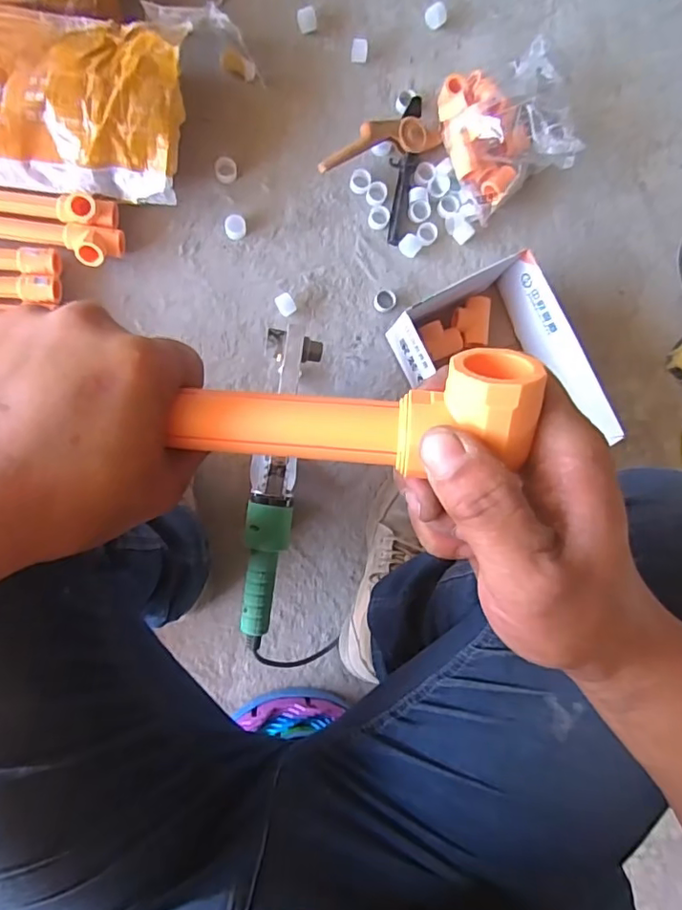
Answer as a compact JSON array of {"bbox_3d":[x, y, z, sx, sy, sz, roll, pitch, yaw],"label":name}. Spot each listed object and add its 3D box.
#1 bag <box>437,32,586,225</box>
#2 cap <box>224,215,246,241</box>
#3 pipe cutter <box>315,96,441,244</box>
[{"bbox_3d":[0.230,-0.452,0.766,0.165,0.100,0.205,-17,90,-7],"label":"bag"},{"bbox_3d":[-0.143,-0.310,0.750,0.028,0.012,0.030,-8,89,-7],"label":"cap"},{"bbox_3d":[0.078,-0.412,0.770,0.132,0.048,0.182,37,84,-4],"label":"pipe cutter"}]

